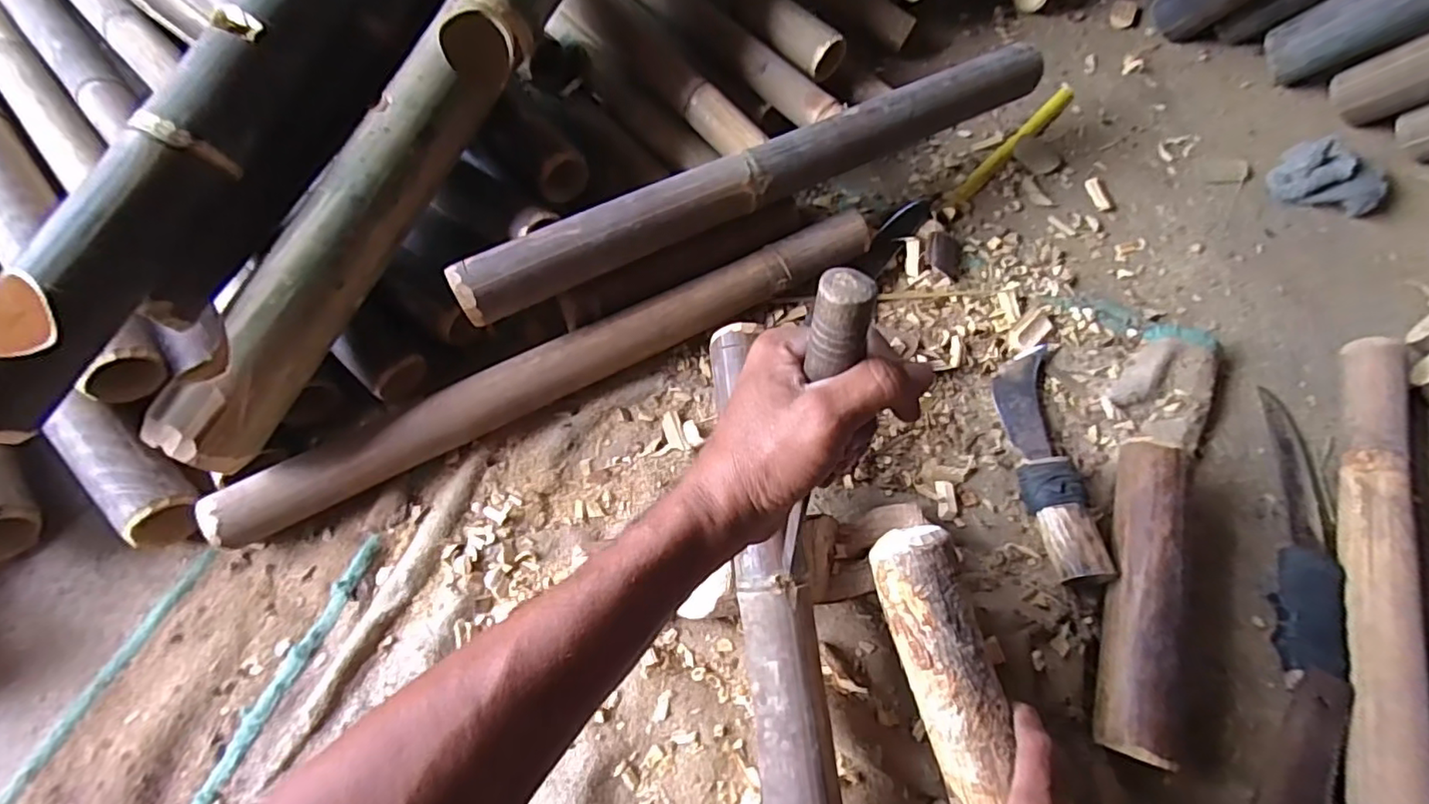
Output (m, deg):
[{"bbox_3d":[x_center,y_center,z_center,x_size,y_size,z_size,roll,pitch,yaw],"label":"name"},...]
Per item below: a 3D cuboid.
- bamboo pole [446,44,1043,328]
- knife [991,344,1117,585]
[{"bbox_3d":[0.063,-0.229,0.600,0.647,0.044,0.055,-27,71,-13],"label":"bamboo pole"},{"bbox_3d":[0.318,0.048,0.581,0.053,0.042,0.233,0,67,-2],"label":"knife"}]

